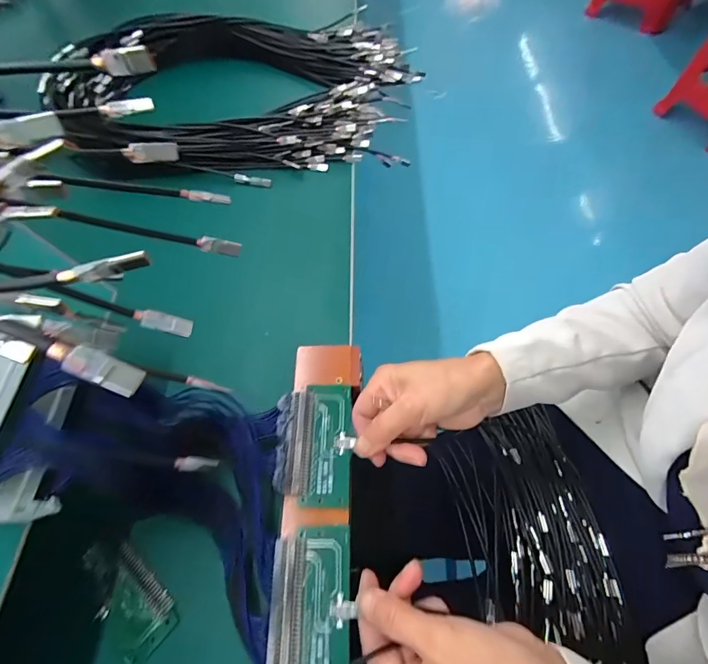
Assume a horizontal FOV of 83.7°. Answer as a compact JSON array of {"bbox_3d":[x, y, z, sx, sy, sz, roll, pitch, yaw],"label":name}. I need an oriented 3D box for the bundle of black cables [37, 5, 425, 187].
[{"bbox_3d":[-0.163,-0.348,0.560,0.505,0.064,0.350,-4,60,2],"label":"bundle of black cables"}]

